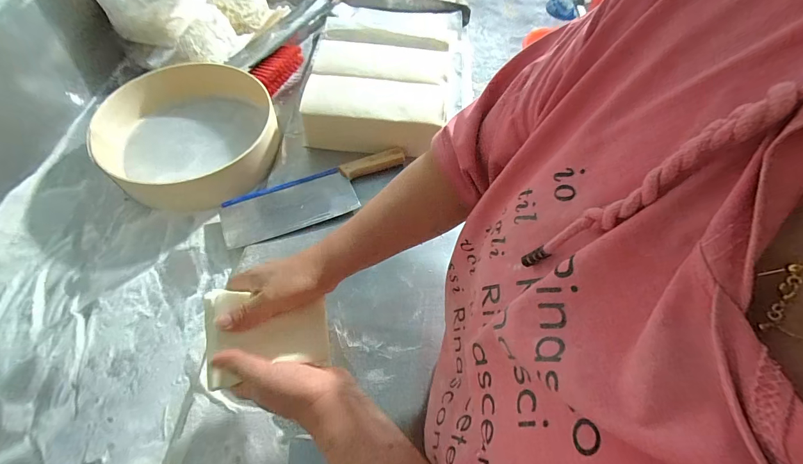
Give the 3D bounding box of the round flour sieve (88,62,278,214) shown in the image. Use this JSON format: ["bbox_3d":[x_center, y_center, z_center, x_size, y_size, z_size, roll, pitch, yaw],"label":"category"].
[{"bbox_3d":[-0.362,-0.178,0.634,0.261,0.064,0.270,0,59,-1],"label":"round flour sieve"}]

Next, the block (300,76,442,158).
[{"bbox_3d":[-0.047,-0.214,0.659,0.248,0.083,0.113,1,58,-1],"label":"block"}]

